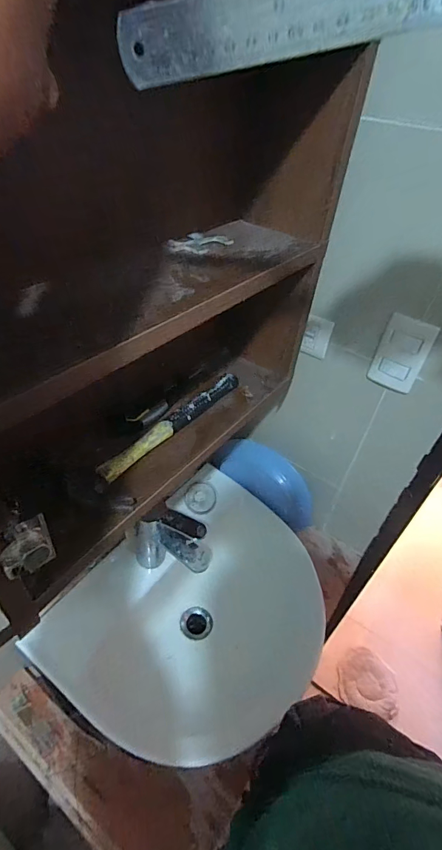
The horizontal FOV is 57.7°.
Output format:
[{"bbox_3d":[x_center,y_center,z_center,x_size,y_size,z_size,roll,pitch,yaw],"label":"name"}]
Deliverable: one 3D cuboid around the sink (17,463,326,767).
[{"bbox_3d":[-0.029,0.297,0.686,0.350,0.289,0.467,31,47,25],"label":"sink"}]

